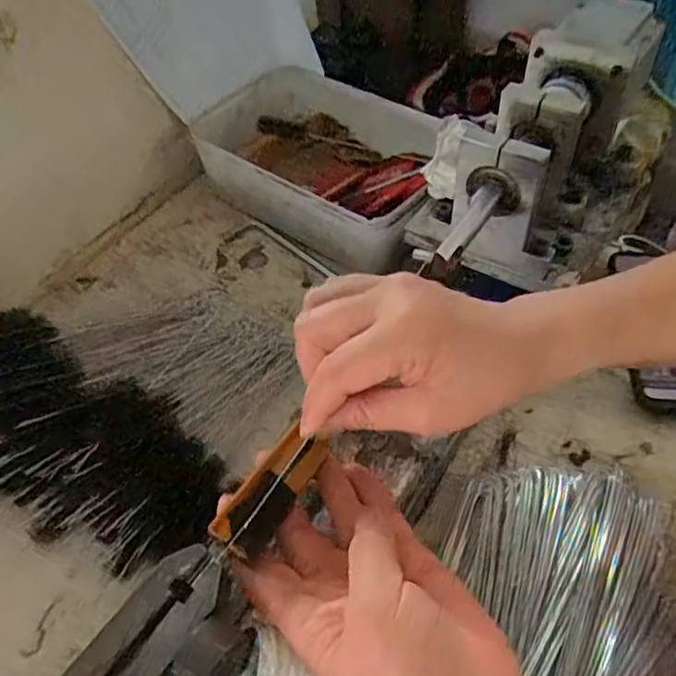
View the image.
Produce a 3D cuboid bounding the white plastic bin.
[{"bbox_3d":[-0.010,-0.182,0.637,0.278,0.079,0.164,32,61,26],"label":"white plastic bin"}]

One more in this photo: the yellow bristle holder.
[{"bbox_3d":[-0.032,0.075,0.304,0.026,0.009,0.069,27,60,24],"label":"yellow bristle holder"}]

